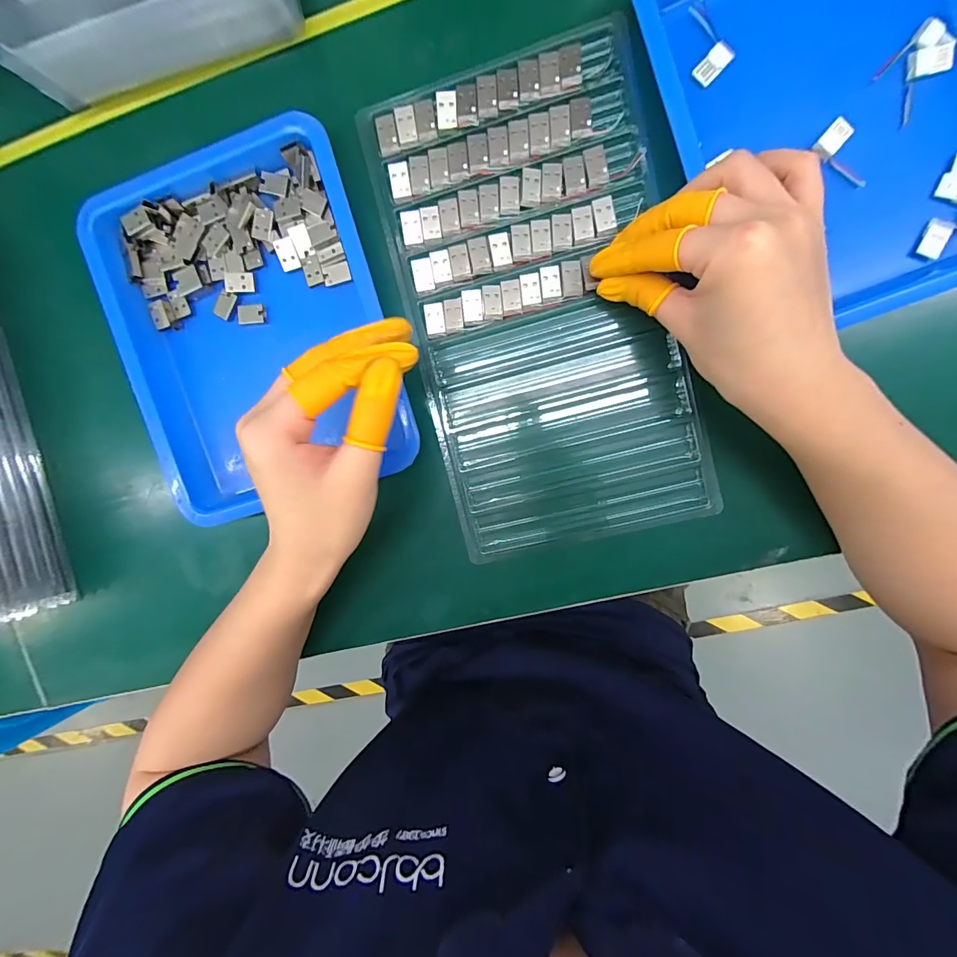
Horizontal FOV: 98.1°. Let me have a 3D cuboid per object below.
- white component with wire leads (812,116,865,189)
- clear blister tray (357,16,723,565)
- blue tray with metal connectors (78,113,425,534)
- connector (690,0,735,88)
[{"bbox_3d":[0.204,-0.179,0.230,0.020,0.004,0.036,-43,93,9],"label":"white component with wire leads"},{"bbox_3d":[0.039,-0.099,0.264,0.162,0.016,0.291,-13,97,7],"label":"clear blister tray"},{"bbox_3d":[-0.144,-0.094,0.268,0.169,0.025,0.217,-15,97,7],"label":"blue tray with metal connectors"},{"bbox_3d":[0.124,-0.240,0.229,0.022,0.005,0.035,-41,93,9],"label":"connector"}]

